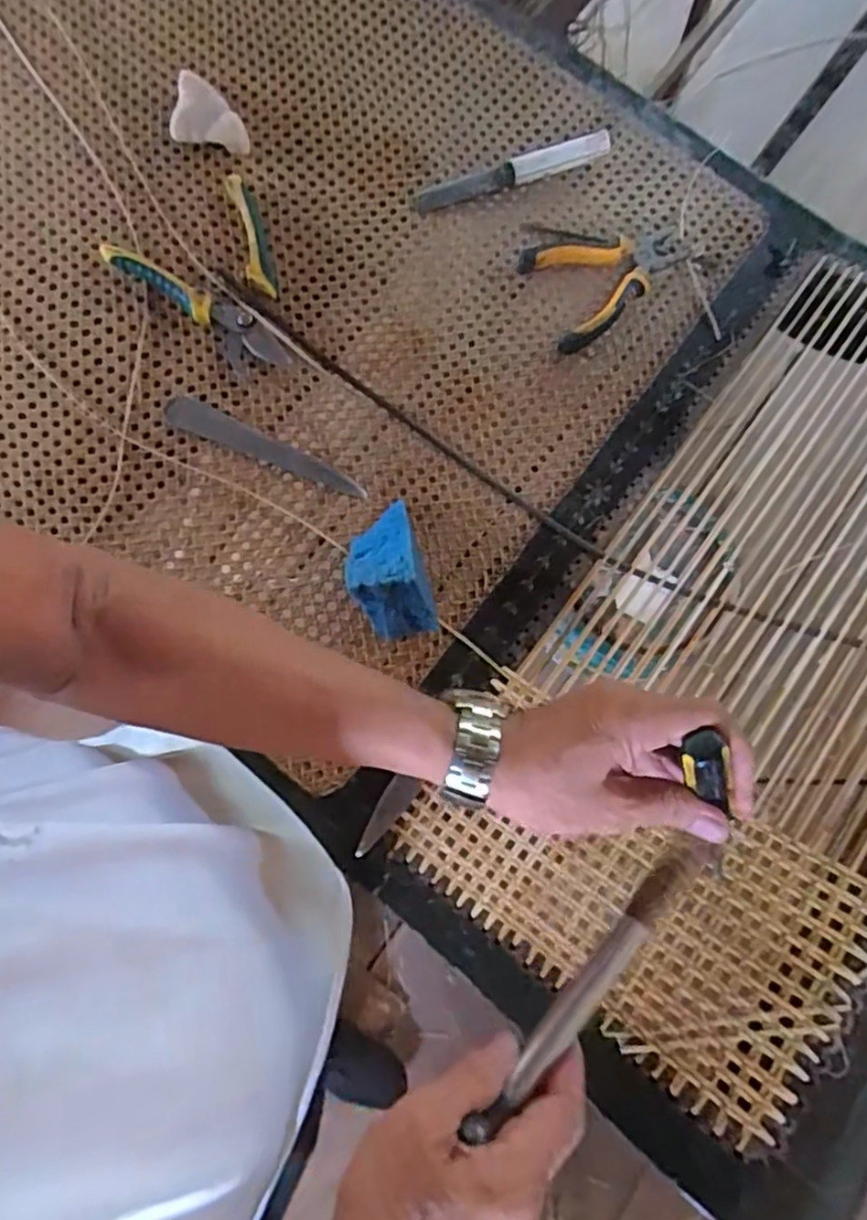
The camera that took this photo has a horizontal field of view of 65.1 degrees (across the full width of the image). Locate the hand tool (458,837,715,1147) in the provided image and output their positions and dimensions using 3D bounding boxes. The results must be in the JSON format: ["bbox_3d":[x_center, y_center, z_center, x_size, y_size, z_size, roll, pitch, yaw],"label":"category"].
[{"bbox_3d":[0.094,0.198,0.372,0.205,0.027,0.019,-36,77,-29],"label":"hand tool"}]

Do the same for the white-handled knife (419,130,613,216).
[{"bbox_3d":[0.078,-0.417,0.644,0.196,0.013,0.030,-20,76,-4],"label":"white-handled knife"}]

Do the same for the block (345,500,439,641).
[{"bbox_3d":[-0.039,-0.036,0.539,0.061,0.058,0.111,-15,76,-3],"label":"block"}]

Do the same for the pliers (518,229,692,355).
[{"bbox_3d":[0.168,-0.311,0.626,0.154,0.017,0.104,-25,77,-6],"label":"pliers"}]

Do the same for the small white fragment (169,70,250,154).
[{"bbox_3d":[-0.206,-0.462,0.631,0.084,0.009,0.063,17,100,15],"label":"small white fragment"}]

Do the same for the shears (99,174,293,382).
[{"bbox_3d":[-0.183,-0.287,0.593,0.138,0.018,0.174,-37,78,-8],"label":"shears"}]

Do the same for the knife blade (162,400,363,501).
[{"bbox_3d":[-0.144,-0.142,0.592,0.184,0.004,0.029,21,76,1],"label":"knife blade"}]

